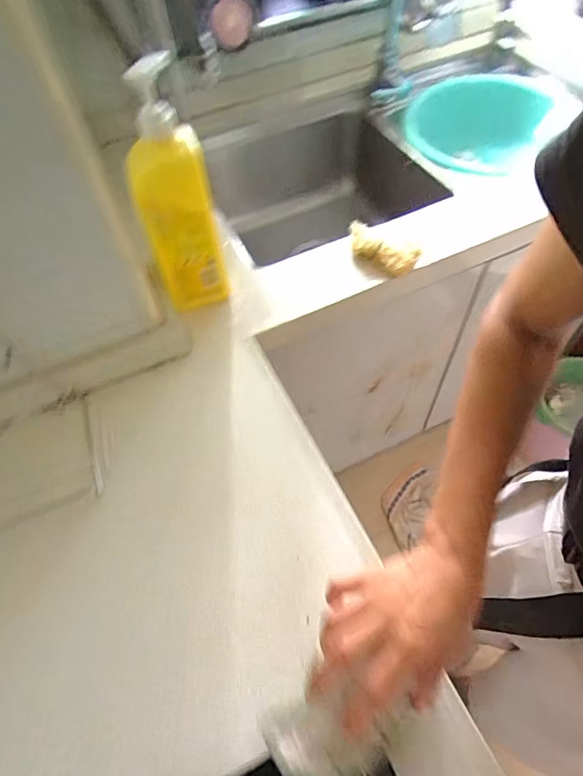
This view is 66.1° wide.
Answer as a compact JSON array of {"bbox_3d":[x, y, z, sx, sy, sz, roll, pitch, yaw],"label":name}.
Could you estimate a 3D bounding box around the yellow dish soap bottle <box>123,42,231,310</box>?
[{"bbox_3d":[-0.138,-0.218,0.532,0.089,0.268,0.068,-17,57,-7],"label":"yellow dish soap bottle"}]

